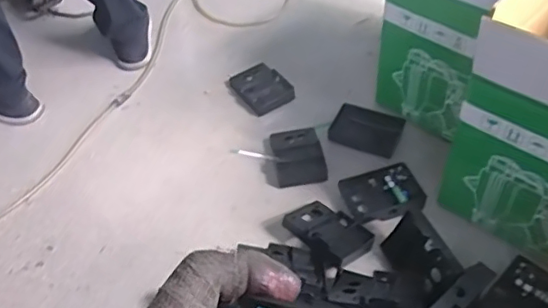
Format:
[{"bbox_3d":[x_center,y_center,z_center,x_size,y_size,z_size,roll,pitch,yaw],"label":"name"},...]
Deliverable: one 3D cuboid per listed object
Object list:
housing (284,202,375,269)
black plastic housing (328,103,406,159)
[{"bbox_3d":[0.087,0.124,0.933,0.130,0.028,0.096,28,37,30],"label":"housing"},{"bbox_3d":[0.175,-0.045,1.098,0.127,0.031,0.089,12,51,14],"label":"black plastic housing"}]

